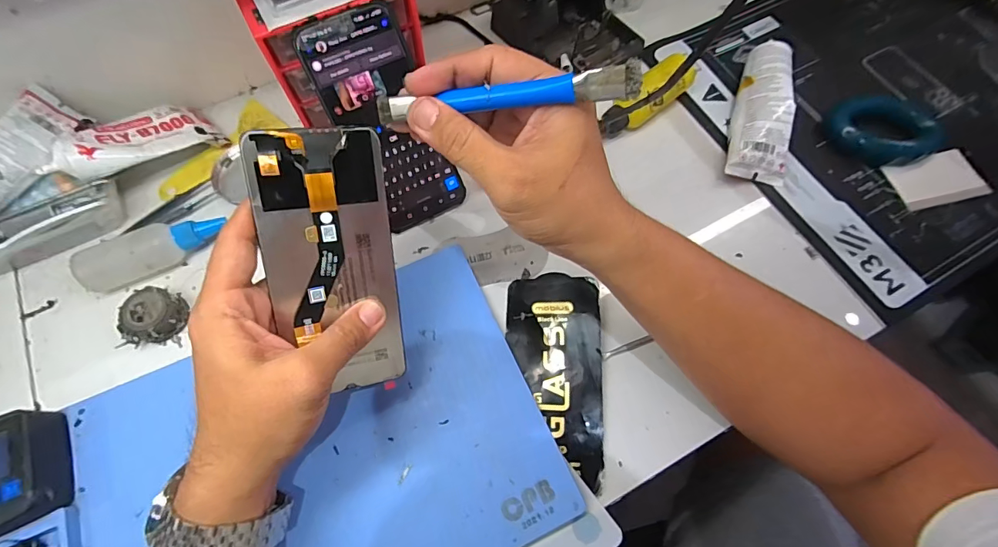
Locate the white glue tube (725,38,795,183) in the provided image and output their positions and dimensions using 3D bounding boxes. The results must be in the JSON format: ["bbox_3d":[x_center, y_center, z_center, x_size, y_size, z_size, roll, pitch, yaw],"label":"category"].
[{"bbox_3d":[0.250,-0.152,0.417,0.054,0.038,0.149,18,68,4],"label":"white glue tube"}]

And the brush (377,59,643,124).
[{"bbox_3d":[0.001,-0.091,0.230,0.136,0.012,0.010,-1,64,14],"label":"brush"}]

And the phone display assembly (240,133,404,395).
[{"bbox_3d":[-0.096,-0.002,0.265,0.070,0.005,0.155,-11,109,-22],"label":"phone display assembly"}]

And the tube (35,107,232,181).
[{"bbox_3d":[-0.307,-0.112,0.381,0.058,0.023,0.124,37,50,17],"label":"tube"}]

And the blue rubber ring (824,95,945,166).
[{"bbox_3d":[0.354,-0.132,0.411,0.082,0.017,0.072,-8,68,-4],"label":"blue rubber ring"}]

